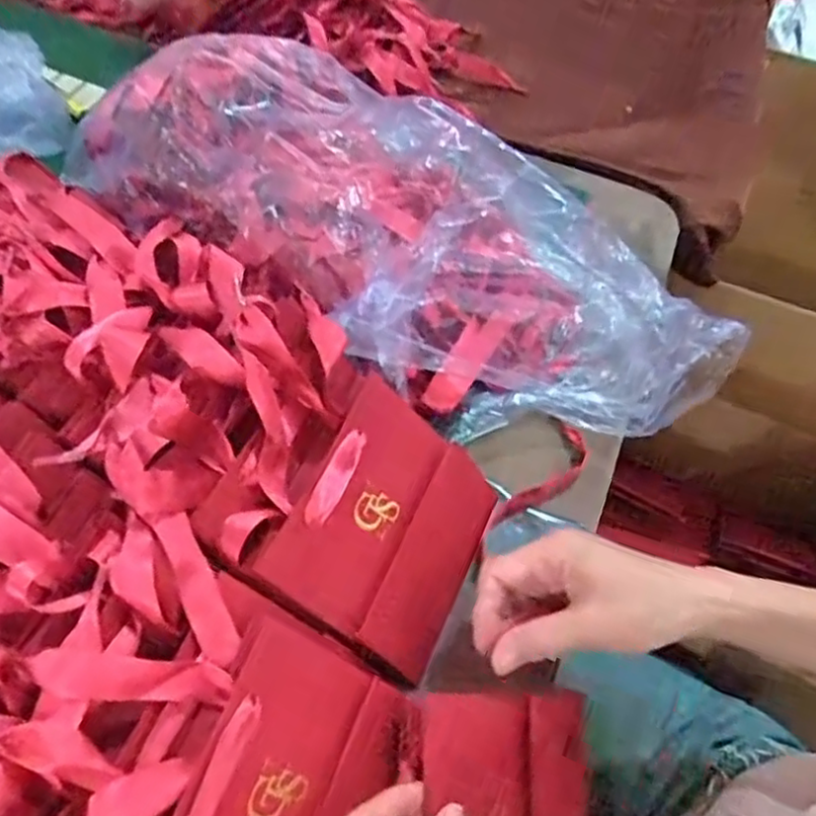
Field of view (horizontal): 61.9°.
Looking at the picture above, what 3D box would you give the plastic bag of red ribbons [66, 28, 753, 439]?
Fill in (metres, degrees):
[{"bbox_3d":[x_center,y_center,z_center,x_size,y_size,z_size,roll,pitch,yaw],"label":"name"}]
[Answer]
[{"bbox_3d":[-0.011,-0.125,0.511,0.485,0.138,0.210,35,61,17],"label":"plastic bag of red ribbons"}]

